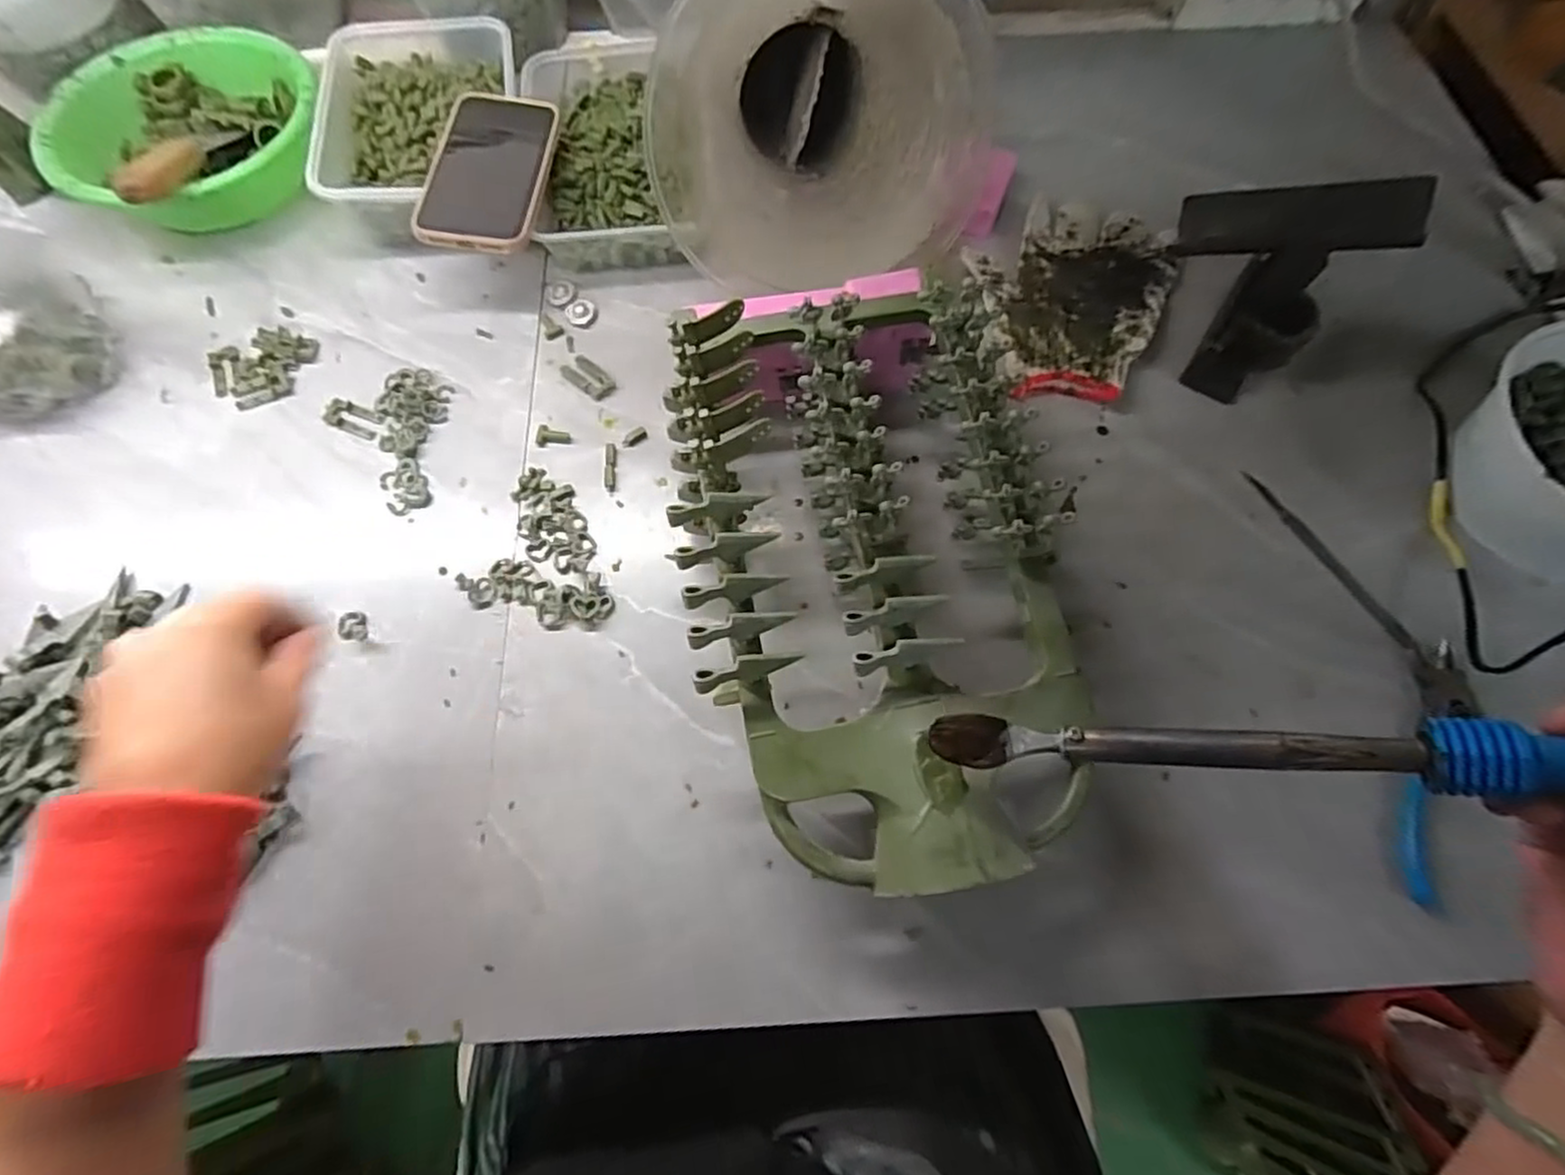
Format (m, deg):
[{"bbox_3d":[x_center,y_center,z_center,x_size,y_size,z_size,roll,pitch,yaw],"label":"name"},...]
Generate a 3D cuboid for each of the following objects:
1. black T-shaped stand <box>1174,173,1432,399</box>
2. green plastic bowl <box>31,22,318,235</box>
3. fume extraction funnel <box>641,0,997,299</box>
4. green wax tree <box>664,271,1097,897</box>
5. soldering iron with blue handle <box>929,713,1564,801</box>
[{"bbox_3d":[0.319,-0.210,0.479,0.127,0.112,0.098,37,72,14],"label":"black T-shaped stand"},{"bbox_3d":[-0.472,-0.365,0.570,0.193,0.077,0.198,0,68,0],"label":"green plastic bowl"},{"bbox_3d":[0.017,-0.337,0.494,0.215,0.193,0.179,-6,68,-2],"label":"fume extraction funnel"},{"bbox_3d":[0.049,-0.007,0.398,0.200,0.101,0.322,-8,68,-3],"label":"green wax tree"},{"bbox_3d":[0.203,0.063,0.264,0.288,0.031,0.022,-4,65,27],"label":"soldering iron with blue handle"}]

